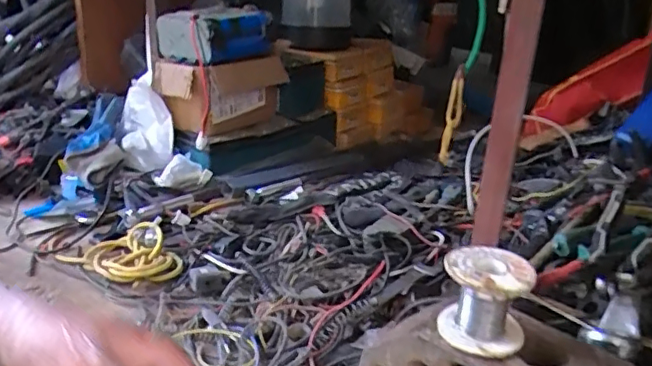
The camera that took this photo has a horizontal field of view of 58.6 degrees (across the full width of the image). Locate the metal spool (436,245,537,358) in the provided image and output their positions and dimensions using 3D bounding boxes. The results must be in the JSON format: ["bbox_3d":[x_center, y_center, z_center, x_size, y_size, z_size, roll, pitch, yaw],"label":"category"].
[{"bbox_3d":[0.103,0.075,0.378,0.055,0.053,0.051,10,23,17],"label":"metal spool"}]

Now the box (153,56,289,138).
[{"bbox_3d":[-0.178,-0.148,1.012,0.115,0.125,0.215,18,26,33],"label":"box"}]

